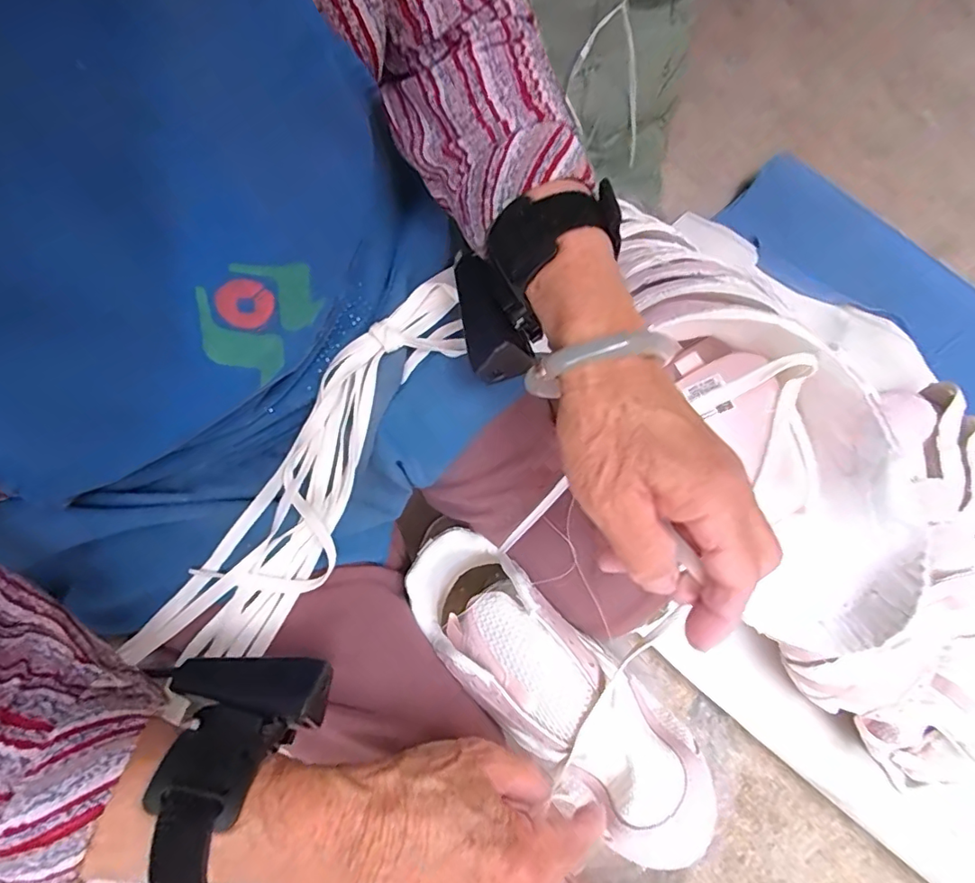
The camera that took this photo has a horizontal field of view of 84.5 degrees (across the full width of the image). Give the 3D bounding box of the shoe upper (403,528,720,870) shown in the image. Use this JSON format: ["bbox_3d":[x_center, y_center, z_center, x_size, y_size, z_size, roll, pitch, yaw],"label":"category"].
[{"bbox_3d":[0.036,0.150,0.339,0.225,0.061,0.076,40,77,24],"label":"shoe upper"}]

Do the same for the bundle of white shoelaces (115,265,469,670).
[{"bbox_3d":[-0.097,0.019,0.330,0.076,0.041,0.293,30,75,12],"label":"bundle of white shoelaces"}]

